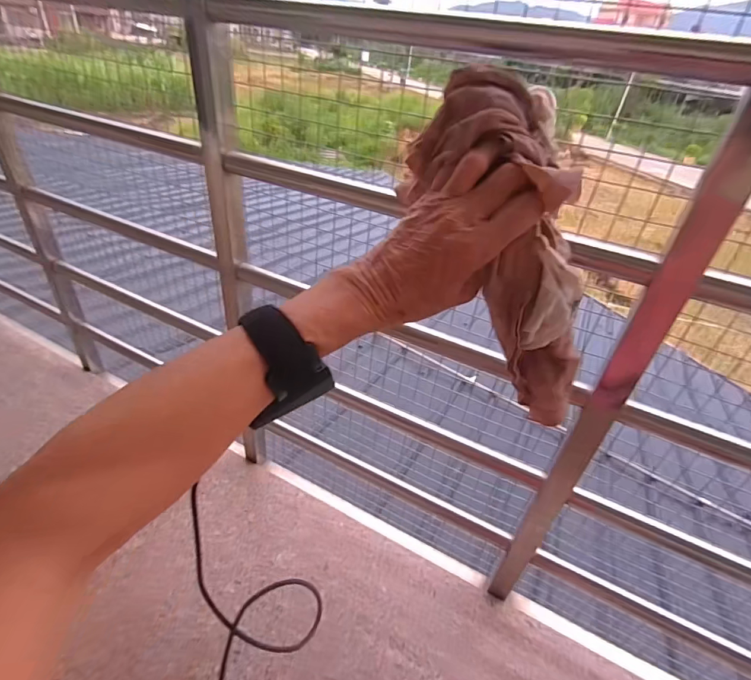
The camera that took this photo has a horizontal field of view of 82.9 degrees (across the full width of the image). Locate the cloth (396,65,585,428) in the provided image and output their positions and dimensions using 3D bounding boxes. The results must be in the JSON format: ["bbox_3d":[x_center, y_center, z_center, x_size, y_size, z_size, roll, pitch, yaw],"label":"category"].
[{"bbox_3d":[0.099,-0.057,0.301,0.057,0.242,0.108,-25,10,-35],"label":"cloth"}]

